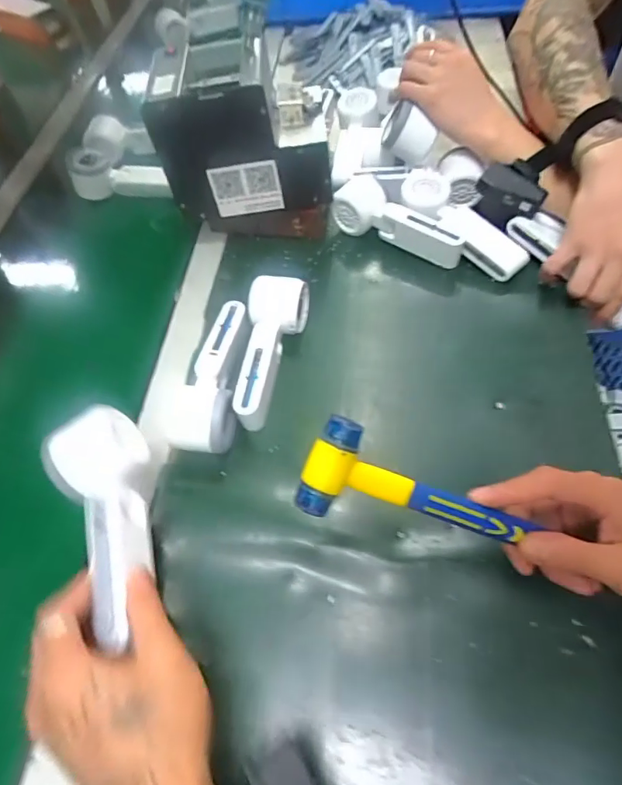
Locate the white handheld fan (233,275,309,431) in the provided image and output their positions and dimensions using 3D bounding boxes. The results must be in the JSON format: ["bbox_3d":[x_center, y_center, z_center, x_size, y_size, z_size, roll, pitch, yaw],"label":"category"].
[{"bbox_3d":[-0.043,-0.043,0.482,0.057,0.043,0.160,8,58,9],"label":"white handheld fan"}]

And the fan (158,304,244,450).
[{"bbox_3d":[-0.101,-0.016,0.473,0.071,0.046,0.162,1,57,5],"label":"fan"}]

